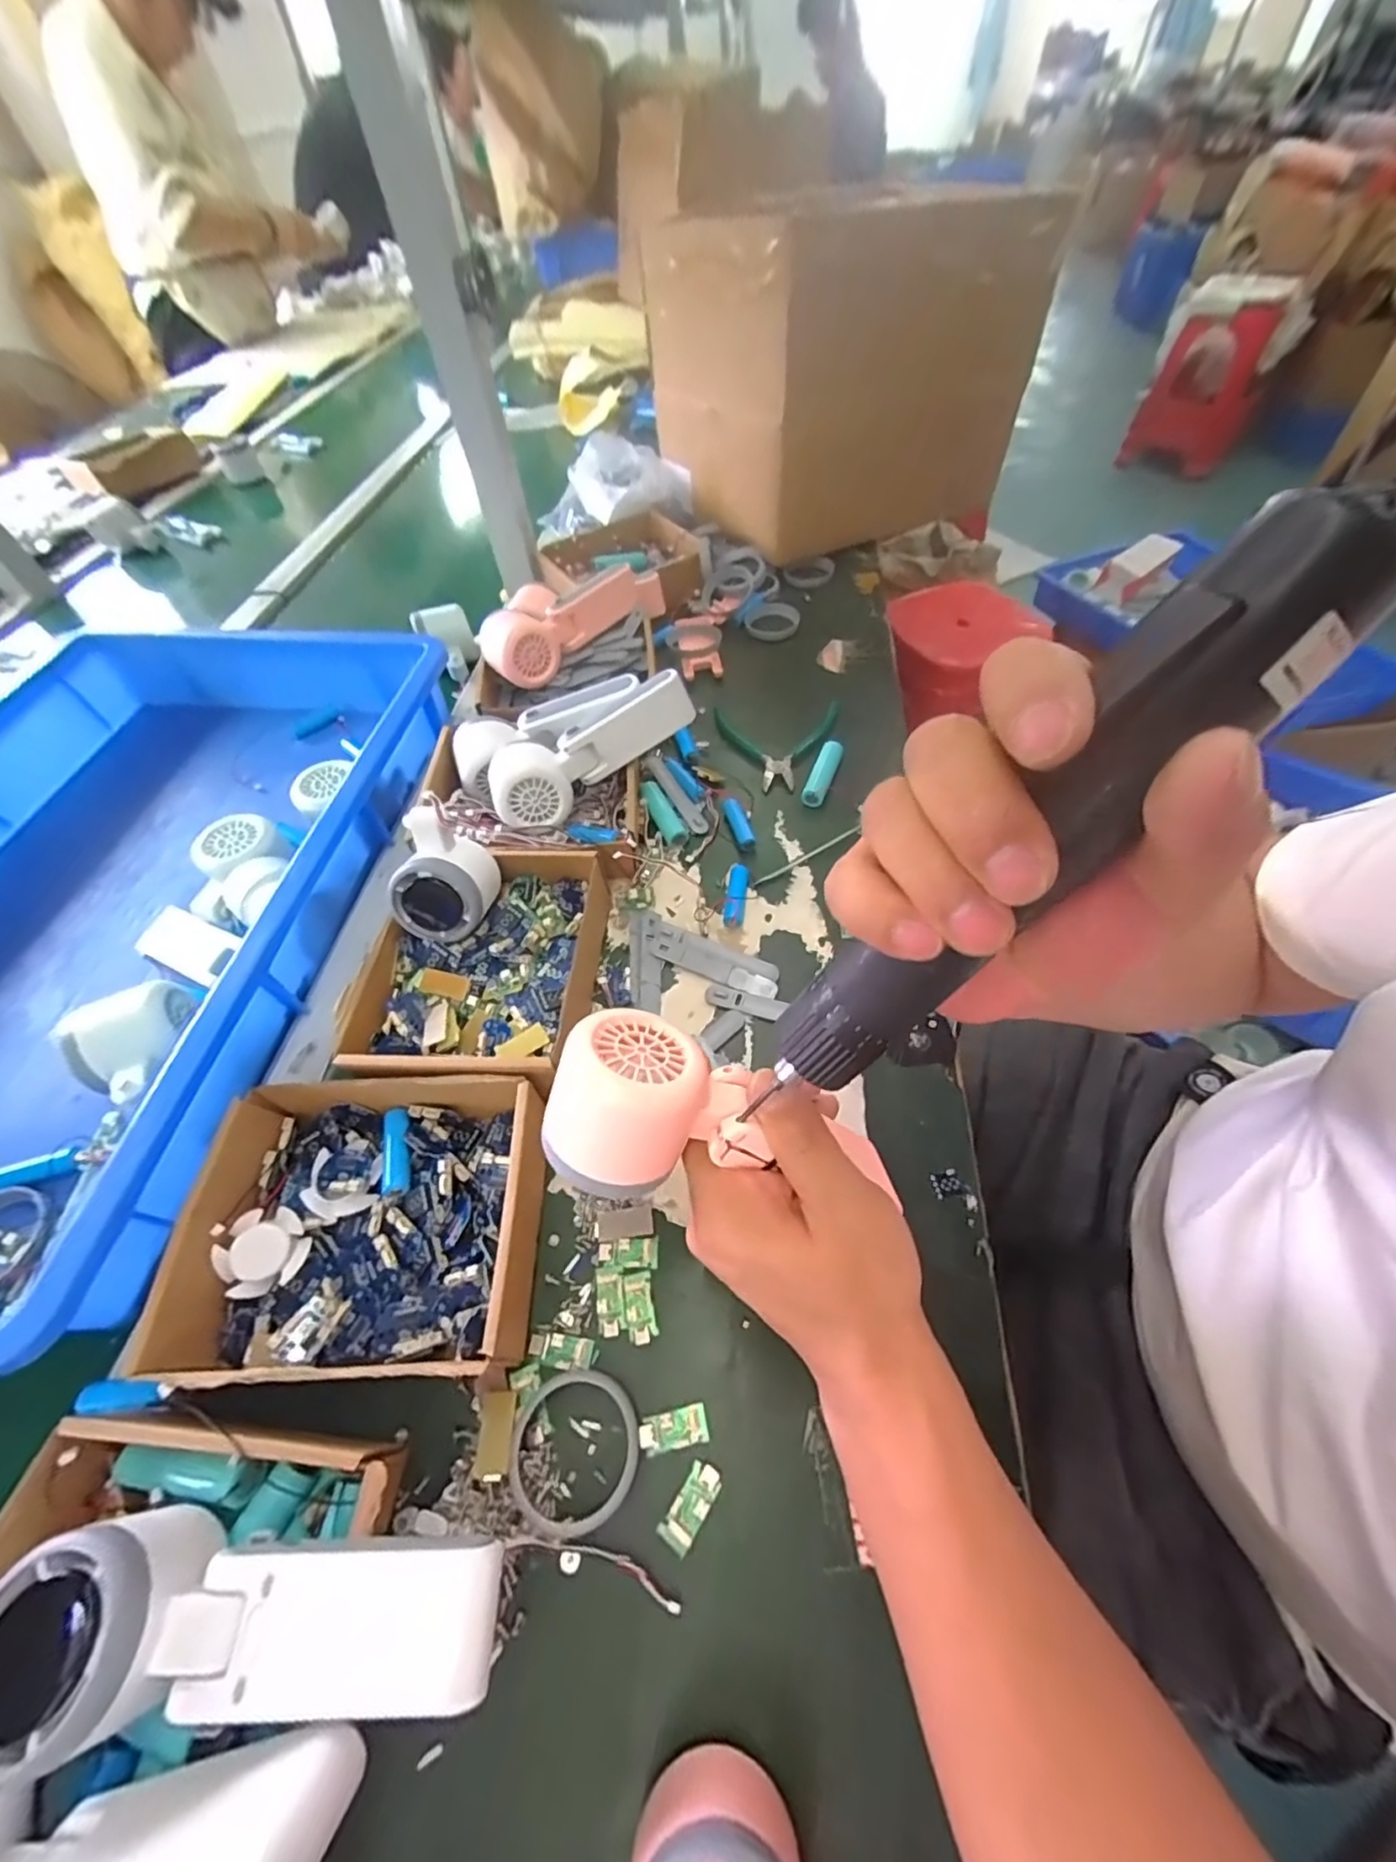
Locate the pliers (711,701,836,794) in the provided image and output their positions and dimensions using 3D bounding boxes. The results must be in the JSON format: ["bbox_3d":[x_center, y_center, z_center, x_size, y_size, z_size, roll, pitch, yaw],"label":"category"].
[{"bbox_3d":[0.070,-0.171,0.558,0.113,0.019,0.105,2,55,5],"label":"pliers"}]

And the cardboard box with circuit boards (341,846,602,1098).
[{"bbox_3d":[-0.138,0.024,0.410,0.148,0.045,0.166,4,55,6],"label":"cardboard box with circuit boards"}]

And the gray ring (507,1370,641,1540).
[{"bbox_3d":[-0.057,0.241,0.284,0.058,0.011,0.059,-2,55,2],"label":"gray ring"}]

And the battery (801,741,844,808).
[{"bbox_3d":[0.108,-0.135,0.526,0.020,0.020,0.067,20,58,17],"label":"battery"}]

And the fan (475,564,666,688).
[{"bbox_3d":[-0.111,-0.306,0.592,0.059,0.056,0.205,37,65,26],"label":"fan"}]

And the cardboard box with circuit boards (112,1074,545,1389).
[{"bbox_3d":[-0.175,0.152,0.326,0.168,0.047,0.136,-1,55,3],"label":"cardboard box with circuit boards"}]

